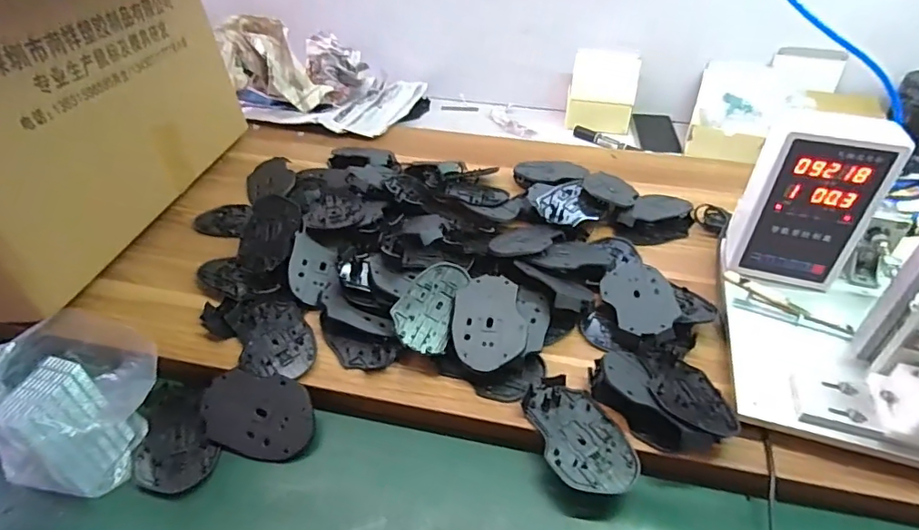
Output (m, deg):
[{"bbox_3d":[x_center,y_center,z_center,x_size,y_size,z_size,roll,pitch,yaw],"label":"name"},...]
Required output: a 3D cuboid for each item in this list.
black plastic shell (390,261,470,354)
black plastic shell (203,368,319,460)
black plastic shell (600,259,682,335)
[{"bbox_3d":[-0.029,0.040,0.541,0.063,0.015,0.113,26,53,2],"label":"black plastic shell"},{"bbox_3d":[-0.190,0.141,0.479,0.108,0.008,0.072,13,70,2],"label":"black plastic shell"},{"bbox_3d":[0.198,0.033,0.561,0.068,0.015,0.109,-5,40,-7],"label":"black plastic shell"}]

